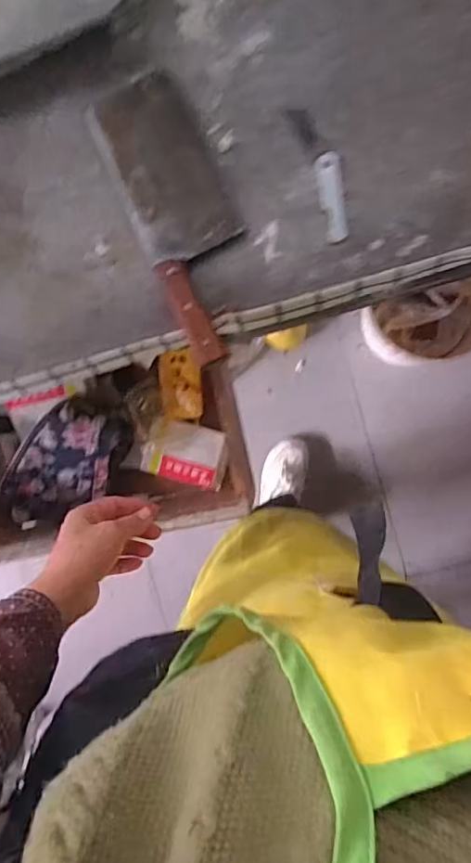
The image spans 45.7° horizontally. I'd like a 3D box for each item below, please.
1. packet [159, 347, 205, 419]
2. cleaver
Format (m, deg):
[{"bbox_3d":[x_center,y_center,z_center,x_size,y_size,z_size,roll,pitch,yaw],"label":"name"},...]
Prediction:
[{"bbox_3d":[-0.072,-0.061,0.736,0.053,0.011,0.092,-8,90,6],"label":"packet"},{"bbox_3d":[-0.053,-0.221,0.556,0.099,0.035,0.293,-24,88,5],"label":"cleaver"}]

